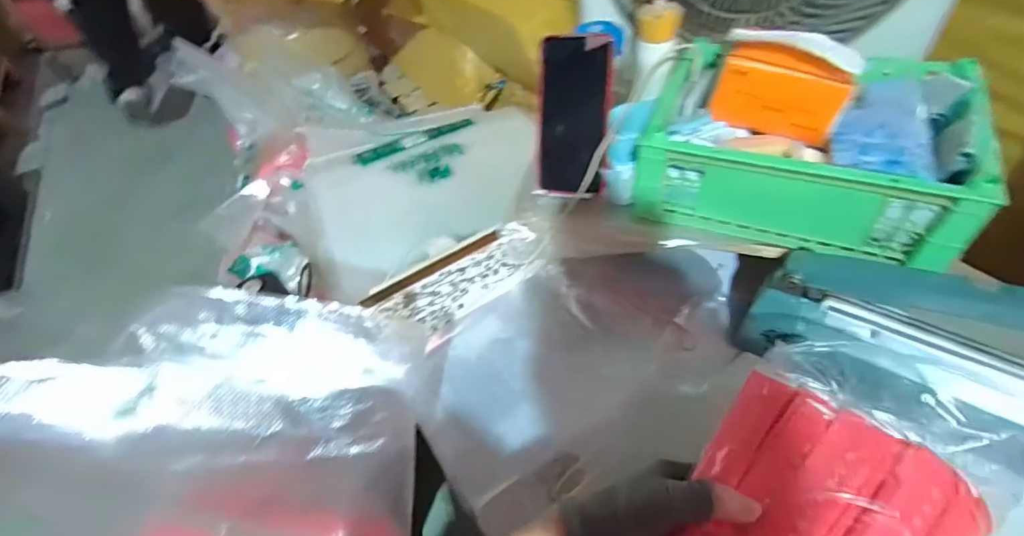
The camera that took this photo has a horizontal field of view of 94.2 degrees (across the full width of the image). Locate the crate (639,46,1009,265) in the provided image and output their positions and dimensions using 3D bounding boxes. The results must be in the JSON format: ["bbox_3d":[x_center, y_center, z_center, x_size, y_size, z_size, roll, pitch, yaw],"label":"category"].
[{"bbox_3d":[0.295,-0.127,0.498,0.279,0.108,0.207,19,54,20],"label":"crate"}]

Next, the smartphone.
[{"bbox_3d":[0.063,-0.158,0.501,0.072,0.155,0.018,9,19,19],"label":"smartphone"}]

